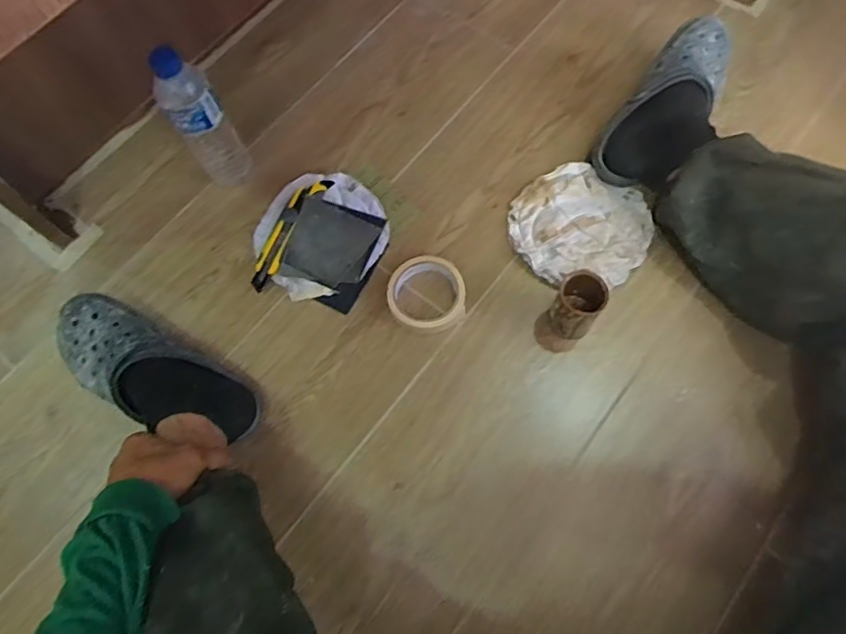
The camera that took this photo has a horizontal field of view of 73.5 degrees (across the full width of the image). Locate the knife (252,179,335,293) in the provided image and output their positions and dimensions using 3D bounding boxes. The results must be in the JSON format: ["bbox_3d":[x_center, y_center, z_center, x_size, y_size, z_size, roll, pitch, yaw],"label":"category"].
[{"bbox_3d":[-0.175,-0.112,0.735,0.037,0.010,0.171,25,72,12],"label":"knife"}]

